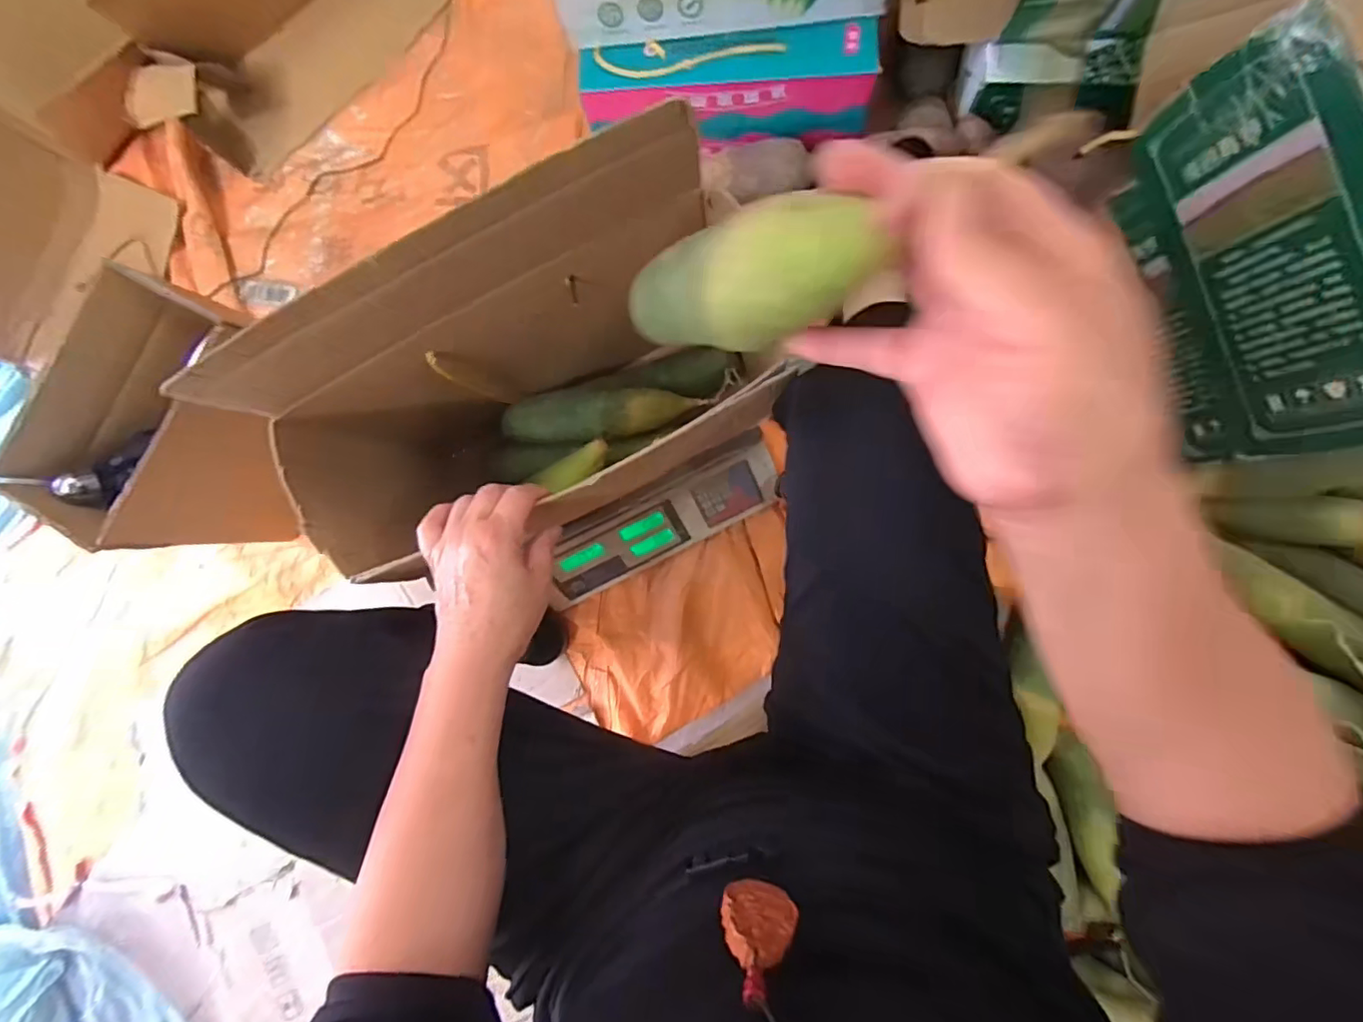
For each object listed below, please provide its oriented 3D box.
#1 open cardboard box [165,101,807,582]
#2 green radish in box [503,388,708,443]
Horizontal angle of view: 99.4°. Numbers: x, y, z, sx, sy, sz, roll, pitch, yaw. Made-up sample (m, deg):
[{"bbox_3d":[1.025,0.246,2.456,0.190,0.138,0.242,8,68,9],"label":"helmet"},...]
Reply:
[{"bbox_3d":[-0.119,-0.086,0.478,0.378,0.330,0.146,-24,85,6],"label":"open cardboard box"},{"bbox_3d":[-0.080,-0.103,0.597,0.194,0.057,0.063,-3,87,7],"label":"green radish in box"}]

